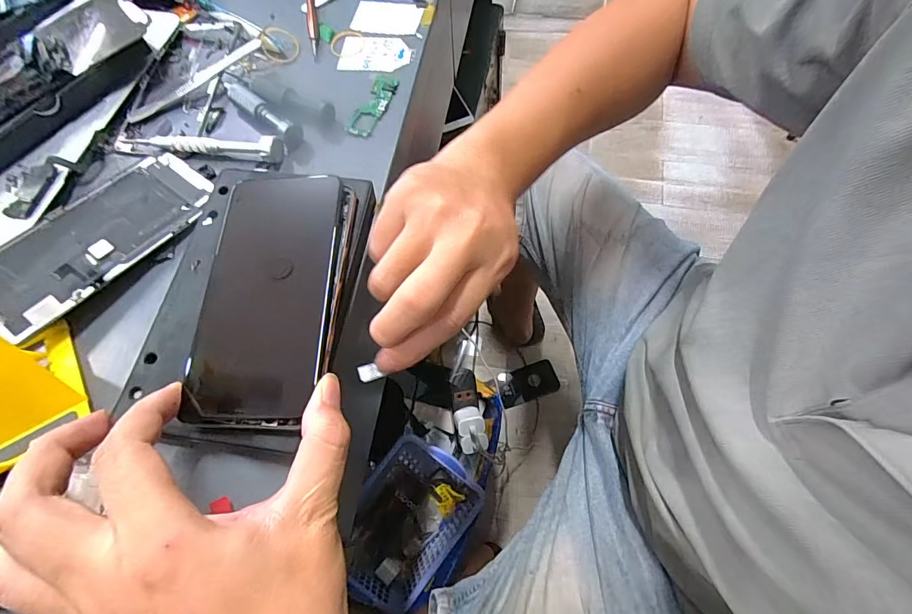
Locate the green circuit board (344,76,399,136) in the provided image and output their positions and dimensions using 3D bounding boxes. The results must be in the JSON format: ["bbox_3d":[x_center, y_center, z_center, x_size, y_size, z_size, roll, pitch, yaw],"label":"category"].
[{"bbox_3d":[-0.065,-0.159,0.333,0.021,0.004,0.060,18,69,11],"label":"green circuit board"}]

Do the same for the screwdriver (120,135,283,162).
[{"bbox_3d":[-0.192,-0.121,0.317,0.125,0.011,0.015,5,67,6],"label":"screwdriver"}]

